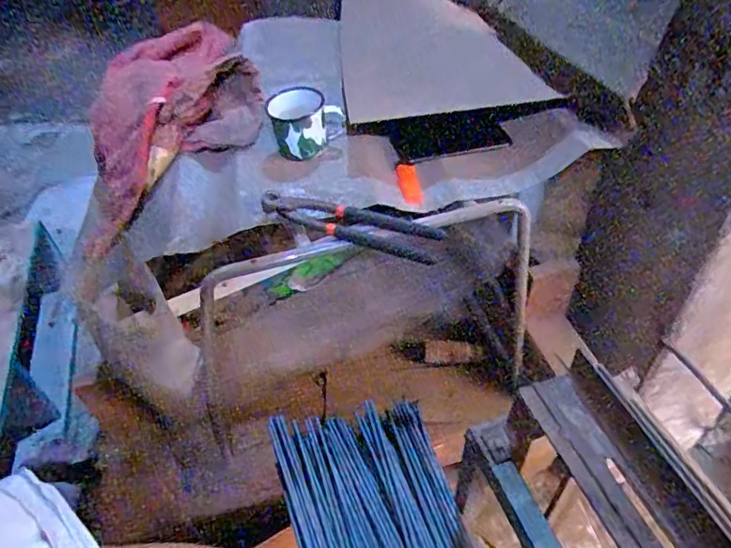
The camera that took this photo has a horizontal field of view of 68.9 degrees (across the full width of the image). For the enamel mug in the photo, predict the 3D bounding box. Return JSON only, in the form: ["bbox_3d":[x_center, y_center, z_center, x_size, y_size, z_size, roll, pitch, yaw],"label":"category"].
[{"bbox_3d":[-0.082,-0.205,0.718,0.088,0.072,0.089,-18,45,-13],"label":"enamel mug"}]

